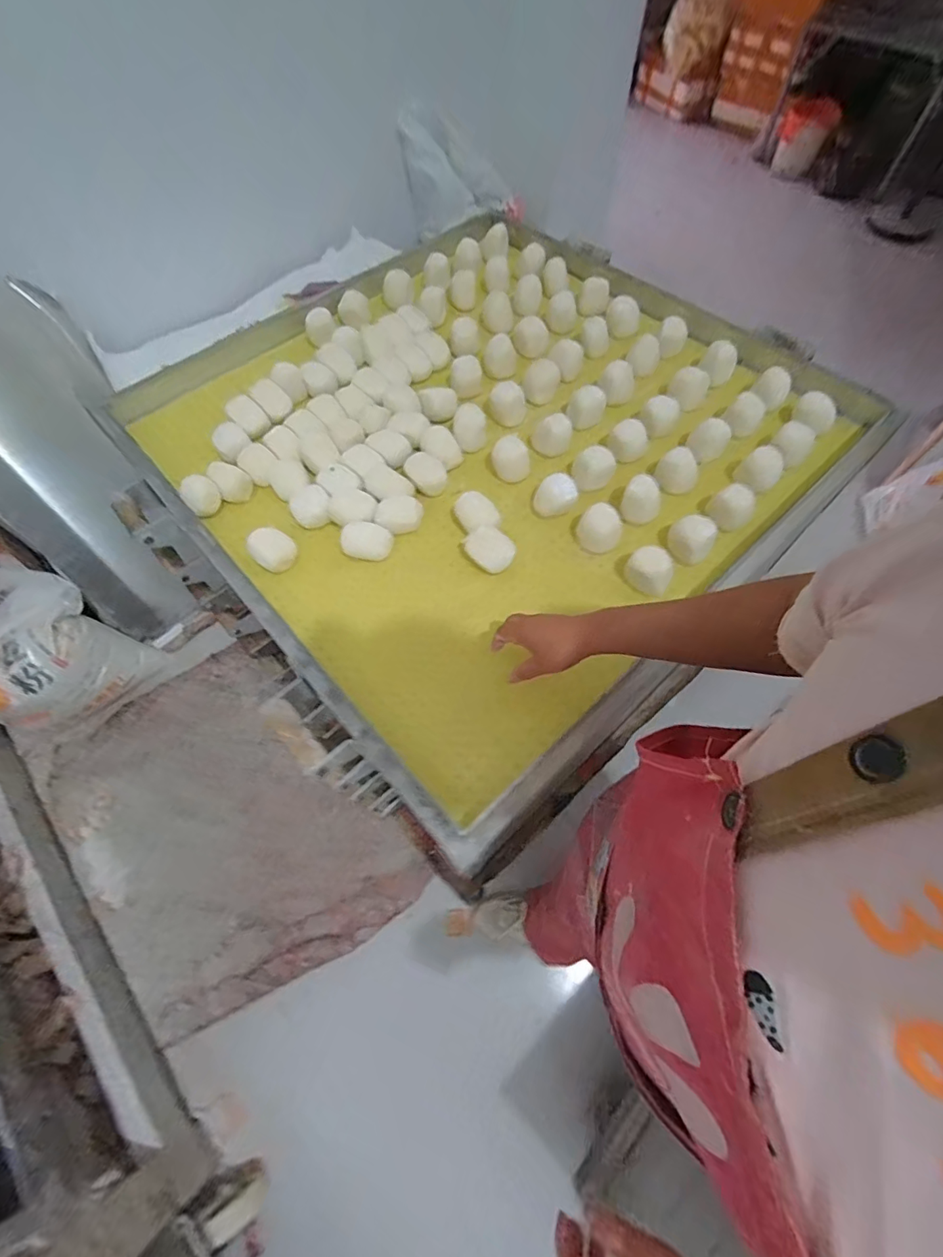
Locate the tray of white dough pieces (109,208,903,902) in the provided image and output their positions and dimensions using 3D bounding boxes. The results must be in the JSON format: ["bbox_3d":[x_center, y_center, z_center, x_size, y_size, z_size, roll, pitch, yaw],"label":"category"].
[{"bbox_3d":[0.051,-0.344,0.856,0.979,0.090,0.909,-40,69,-17],"label":"tray of white dough pieces"}]

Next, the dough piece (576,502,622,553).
[{"bbox_3d":[0.194,-0.150,0.735,0.062,0.072,0.050,16,65,10],"label":"dough piece"}]

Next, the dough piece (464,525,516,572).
[{"bbox_3d":[0.030,-0.121,0.731,0.067,0.051,0.053,28,68,15],"label":"dough piece"}]

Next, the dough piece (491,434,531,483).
[{"bbox_3d":[0.066,-0.280,0.808,0.062,0.047,0.060,3,63,3],"label":"dough piece"}]

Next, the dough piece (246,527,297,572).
[{"bbox_3d":[-0.302,-0.121,0.739,0.061,0.034,0.061,-1,63,2],"label":"dough piece"}]

